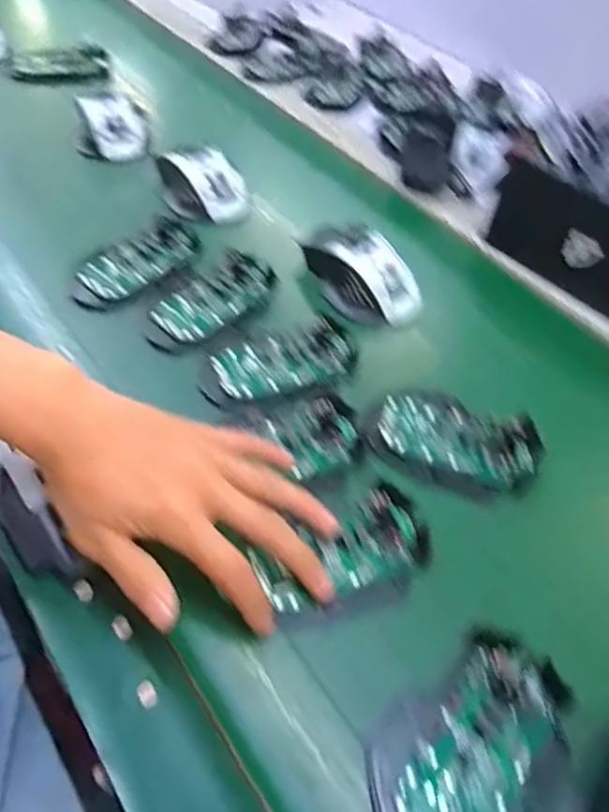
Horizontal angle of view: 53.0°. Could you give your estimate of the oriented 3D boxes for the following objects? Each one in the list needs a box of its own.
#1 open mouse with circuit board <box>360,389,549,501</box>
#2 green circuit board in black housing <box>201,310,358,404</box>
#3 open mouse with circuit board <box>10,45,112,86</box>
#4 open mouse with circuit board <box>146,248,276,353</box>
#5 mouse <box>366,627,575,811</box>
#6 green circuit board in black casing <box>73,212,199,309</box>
[{"bbox_3d":[0.102,0.024,0.412,0.113,0.019,0.069,14,53,7],"label":"open mouse with circuit board"},{"bbox_3d":[-0.018,-0.029,0.451,0.114,0.023,0.054,-17,55,-16],"label":"green circuit board in black housing"},{"bbox_3d":[-0.296,-0.419,0.751,0.113,0.033,0.046,5,52,1],"label":"open mouse with circuit board"},{"bbox_3d":[-0.071,-0.081,0.488,0.055,0.026,0.113,34,58,21],"label":"open mouse with circuit board"},{"bbox_3d":[0.082,0.165,0.293,0.113,0.032,0.071,-30,59,-24],"label":"mouse"},{"bbox_3d":[-0.135,-0.125,0.516,0.063,0.024,0.130,33,57,21],"label":"green circuit board in black casing"}]

